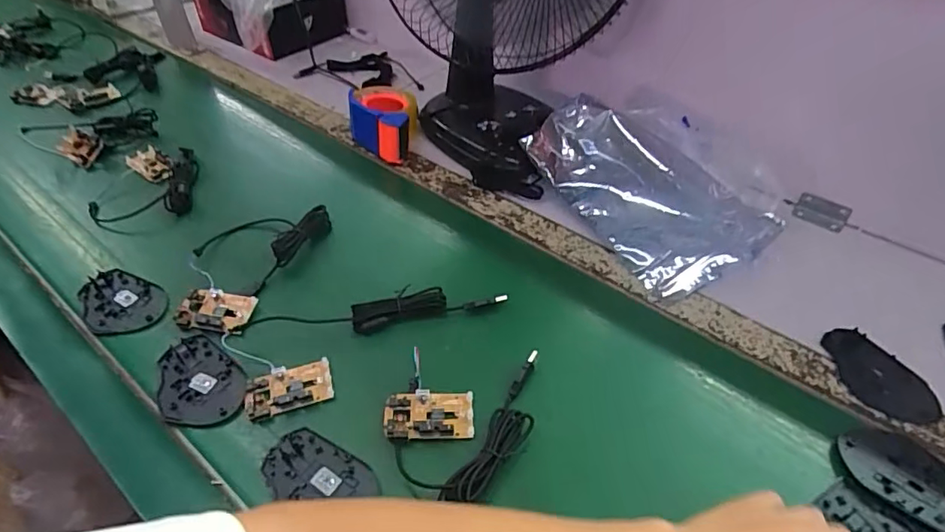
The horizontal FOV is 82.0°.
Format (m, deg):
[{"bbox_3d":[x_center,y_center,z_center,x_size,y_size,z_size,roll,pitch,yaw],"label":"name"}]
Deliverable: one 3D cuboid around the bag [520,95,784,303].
[{"bbox_3d":[0.241,-0.110,0.680,0.235,0.086,0.284,-20,48,-21],"label":"bag"}]

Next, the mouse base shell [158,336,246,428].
[{"bbox_3d":[-0.260,0.109,0.515,0.071,0.009,0.106,-25,50,-25],"label":"mouse base shell"}]

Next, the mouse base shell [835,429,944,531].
[{"bbox_3d":[0.361,0.174,0.442,0.075,0.015,0.107,-31,52,-29],"label":"mouse base shell"}]

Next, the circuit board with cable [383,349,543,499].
[{"bbox_3d":[-0.012,0.133,0.476,0.125,0.019,0.132,6,44,4],"label":"circuit board with cable"}]

